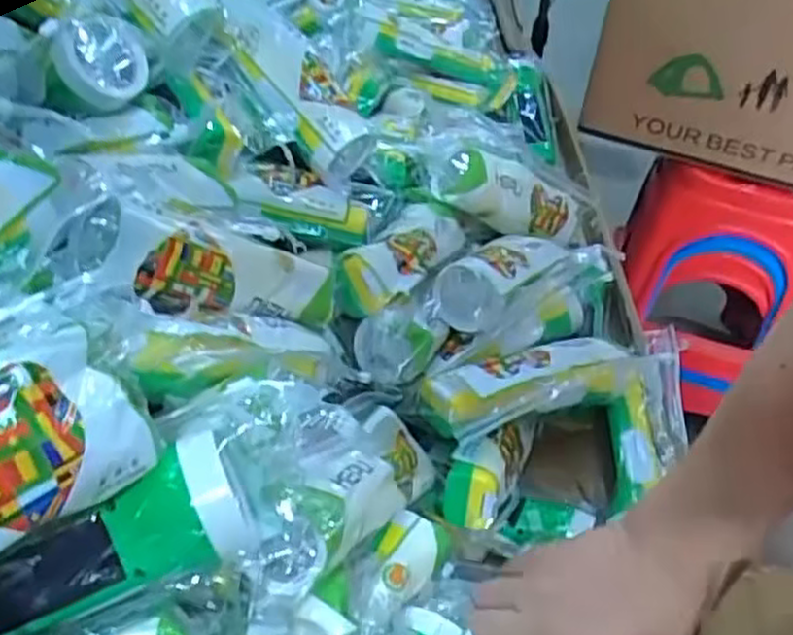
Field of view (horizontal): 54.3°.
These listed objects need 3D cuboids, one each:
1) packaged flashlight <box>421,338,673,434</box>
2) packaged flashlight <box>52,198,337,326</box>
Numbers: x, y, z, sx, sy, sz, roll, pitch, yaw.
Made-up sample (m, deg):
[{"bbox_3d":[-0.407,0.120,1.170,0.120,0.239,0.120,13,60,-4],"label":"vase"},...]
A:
[{"bbox_3d":[0.100,0.047,0.557,0.192,0.045,0.061,-9,45,-37],"label":"packaged flashlight"},{"bbox_3d":[-0.091,-0.023,0.435,0.063,0.047,0.177,42,20,30],"label":"packaged flashlight"}]

